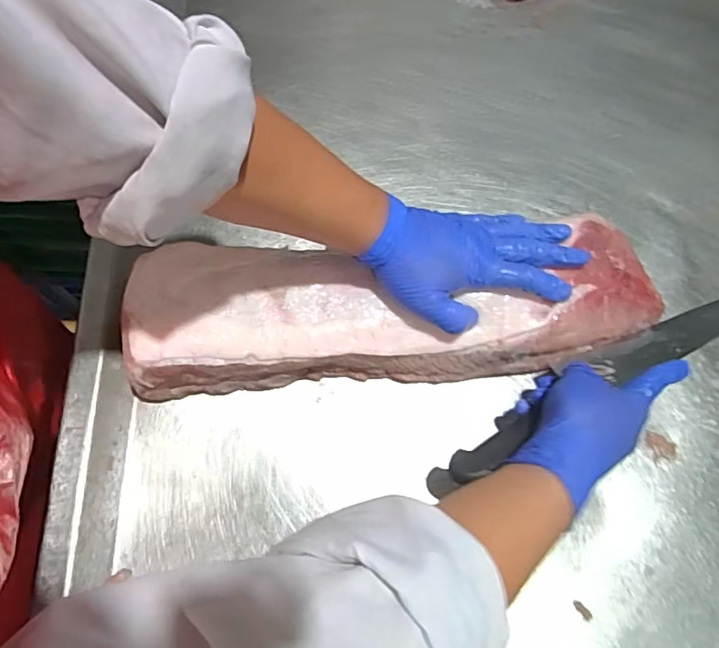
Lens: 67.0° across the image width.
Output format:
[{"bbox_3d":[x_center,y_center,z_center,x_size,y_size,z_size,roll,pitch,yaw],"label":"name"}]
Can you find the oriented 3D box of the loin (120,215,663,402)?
[{"bbox_3d":[0.028,-0.013,0.469,0.429,0.060,0.117,-2,68,-4],"label":"loin"}]

